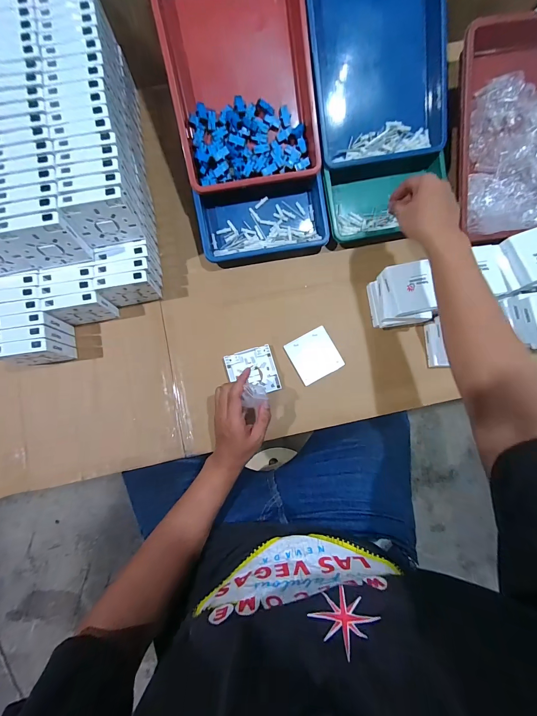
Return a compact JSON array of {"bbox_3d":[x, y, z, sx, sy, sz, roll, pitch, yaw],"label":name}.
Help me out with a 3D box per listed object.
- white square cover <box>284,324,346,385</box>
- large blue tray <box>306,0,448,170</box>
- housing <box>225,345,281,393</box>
[{"bbox_3d":[0.087,-0.005,0.563,0.086,0.007,0.087,-28,84,-6],"label":"white square cover"},{"bbox_3d":[0.191,-0.523,0.519,0.237,0.054,0.314,-12,107,-2],"label":"large blue tray"},{"bbox_3d":[-0.030,0.027,0.551,0.089,0.008,0.087,-15,83,-5],"label":"housing"}]

